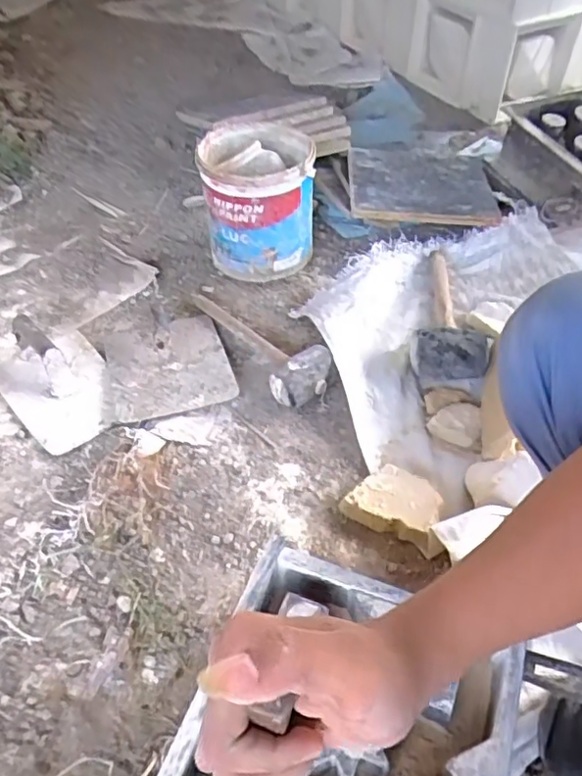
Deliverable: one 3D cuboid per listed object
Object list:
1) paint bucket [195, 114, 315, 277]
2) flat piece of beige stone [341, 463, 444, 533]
[{"bbox_3d":[-0.050,-0.297,0.980,0.168,0.187,0.168,-2,48,2],"label":"paint bucket"},{"bbox_3d":[0.120,0.131,0.705,0.105,0.035,0.081,13,50,16],"label":"flat piece of beige stone"}]

